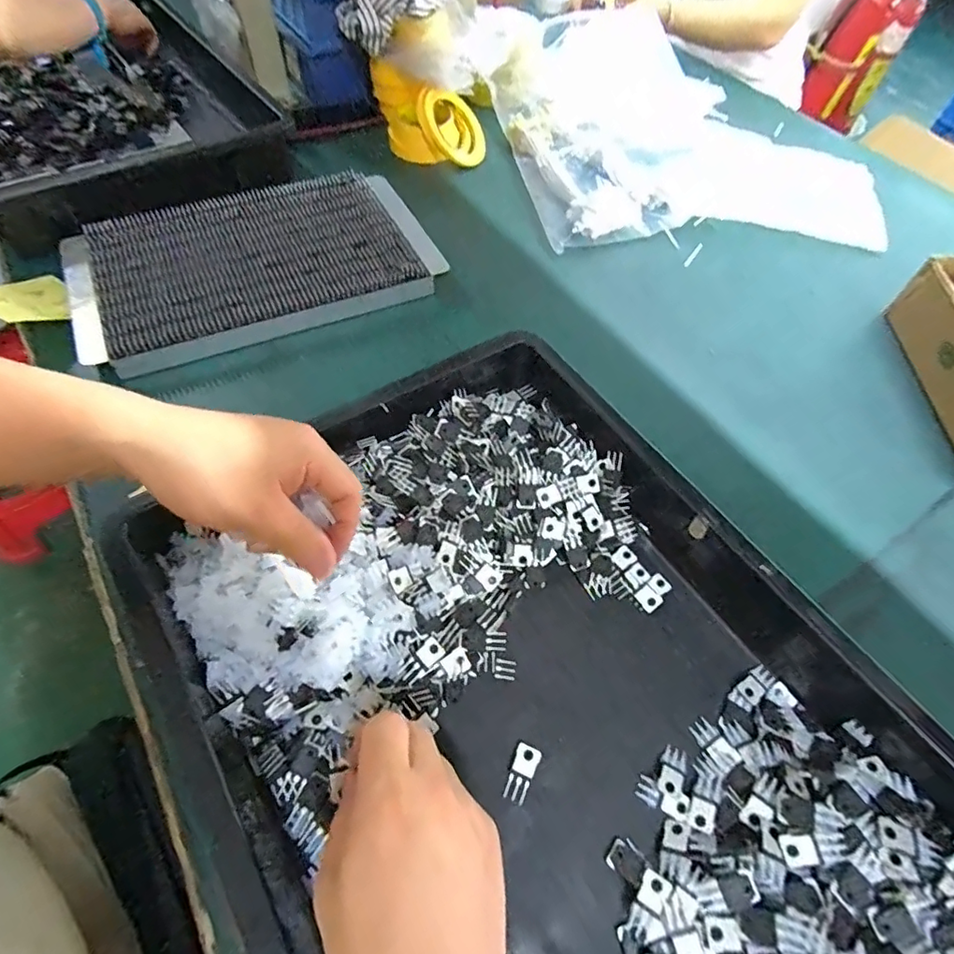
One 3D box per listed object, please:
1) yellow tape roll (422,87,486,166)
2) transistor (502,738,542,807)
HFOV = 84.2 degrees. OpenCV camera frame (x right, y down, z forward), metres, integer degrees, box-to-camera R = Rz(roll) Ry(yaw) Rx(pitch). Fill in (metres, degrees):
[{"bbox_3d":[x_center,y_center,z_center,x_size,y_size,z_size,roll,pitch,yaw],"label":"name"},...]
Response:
[{"bbox_3d":[-0.030,-0.493,0.750,0.093,0.014,0.089,-8,99,-27],"label":"yellow tape roll"},{"bbox_3d":[0.029,0.194,0.347,0.017,0.004,0.036,26,60,12],"label":"transistor"}]

